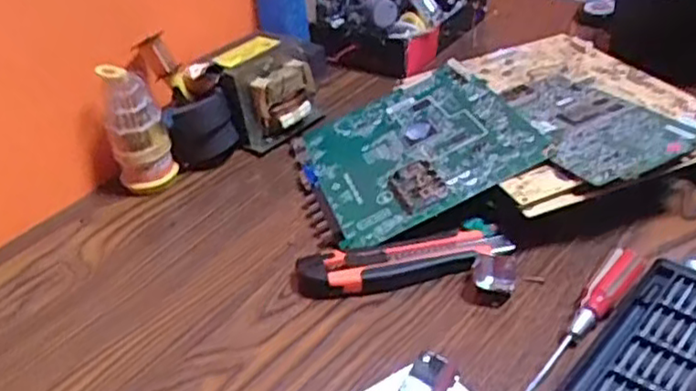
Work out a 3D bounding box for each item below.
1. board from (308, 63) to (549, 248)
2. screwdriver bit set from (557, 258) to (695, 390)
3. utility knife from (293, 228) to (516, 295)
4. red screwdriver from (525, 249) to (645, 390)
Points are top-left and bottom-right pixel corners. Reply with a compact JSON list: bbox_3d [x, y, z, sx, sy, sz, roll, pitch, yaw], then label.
[{"bbox_3d":[0.057,-0.047,0.633,0.193,0.014,0.203,-28,40,0],"label":"board"},{"bbox_3d":[0.192,0.100,0.435,0.064,0.024,0.163,25,44,35],"label":"screwdriver bit set"},{"bbox_3d":[0.042,0.053,0.526,0.163,0.022,0.041,-6,35,-2],"label":"utility knife"},{"bbox_3d":[0.157,0.083,0.461,0.022,0.014,0.141,27,60,37],"label":"red screwdriver"}]

